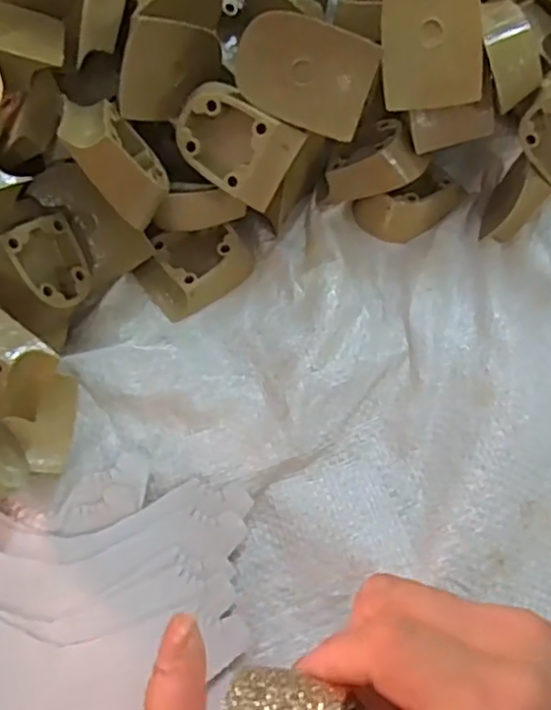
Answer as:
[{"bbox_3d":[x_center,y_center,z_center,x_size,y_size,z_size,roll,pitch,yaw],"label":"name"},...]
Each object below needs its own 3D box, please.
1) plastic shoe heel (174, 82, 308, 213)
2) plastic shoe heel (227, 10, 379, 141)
[{"bbox_3d":[-0.017,-0.096,0.303,0.052,0.032,0.038,32,111,0],"label":"plastic shoe heel"},{"bbox_3d":[0.012,-0.122,0.287,0.057,0.017,0.041,19,109,-13],"label":"plastic shoe heel"}]

